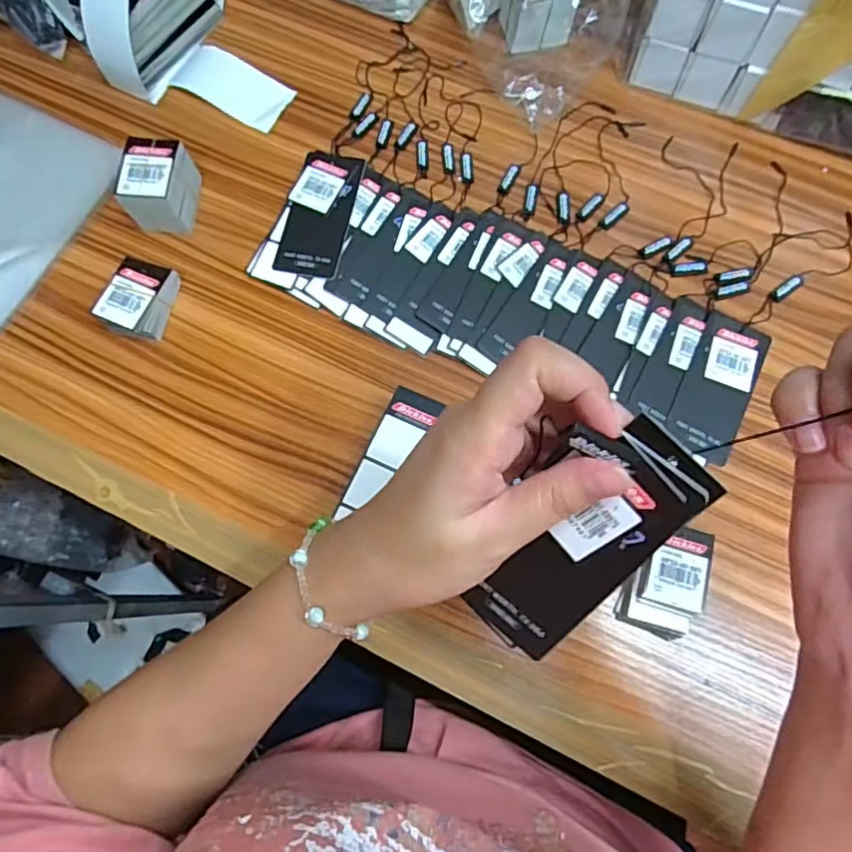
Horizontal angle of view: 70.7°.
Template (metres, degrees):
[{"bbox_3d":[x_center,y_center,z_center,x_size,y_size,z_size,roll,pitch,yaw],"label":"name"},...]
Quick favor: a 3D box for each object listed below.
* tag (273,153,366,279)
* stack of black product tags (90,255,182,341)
[{"bbox_3d":[-0.082,-0.165,0.465,0.050,0.005,0.108,11,75,5],"label":"tag"},{"bbox_3d":[-0.210,-0.091,0.441,0.043,0.026,0.053,13,74,4],"label":"stack of black product tags"}]

